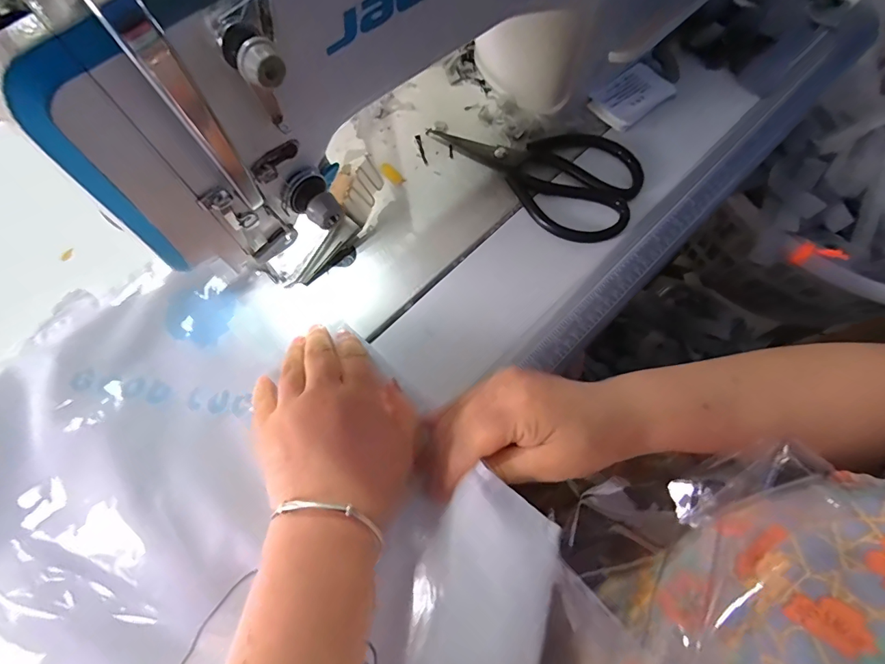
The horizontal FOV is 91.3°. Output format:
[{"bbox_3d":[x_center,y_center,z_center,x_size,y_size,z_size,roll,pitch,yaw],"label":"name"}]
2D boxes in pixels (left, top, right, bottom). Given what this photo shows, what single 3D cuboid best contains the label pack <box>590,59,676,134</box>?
[{"bbox_3d":[0.179,-0.224,0.403,0.076,0.016,0.047,-39,74,-13],"label":"label pack"}]

